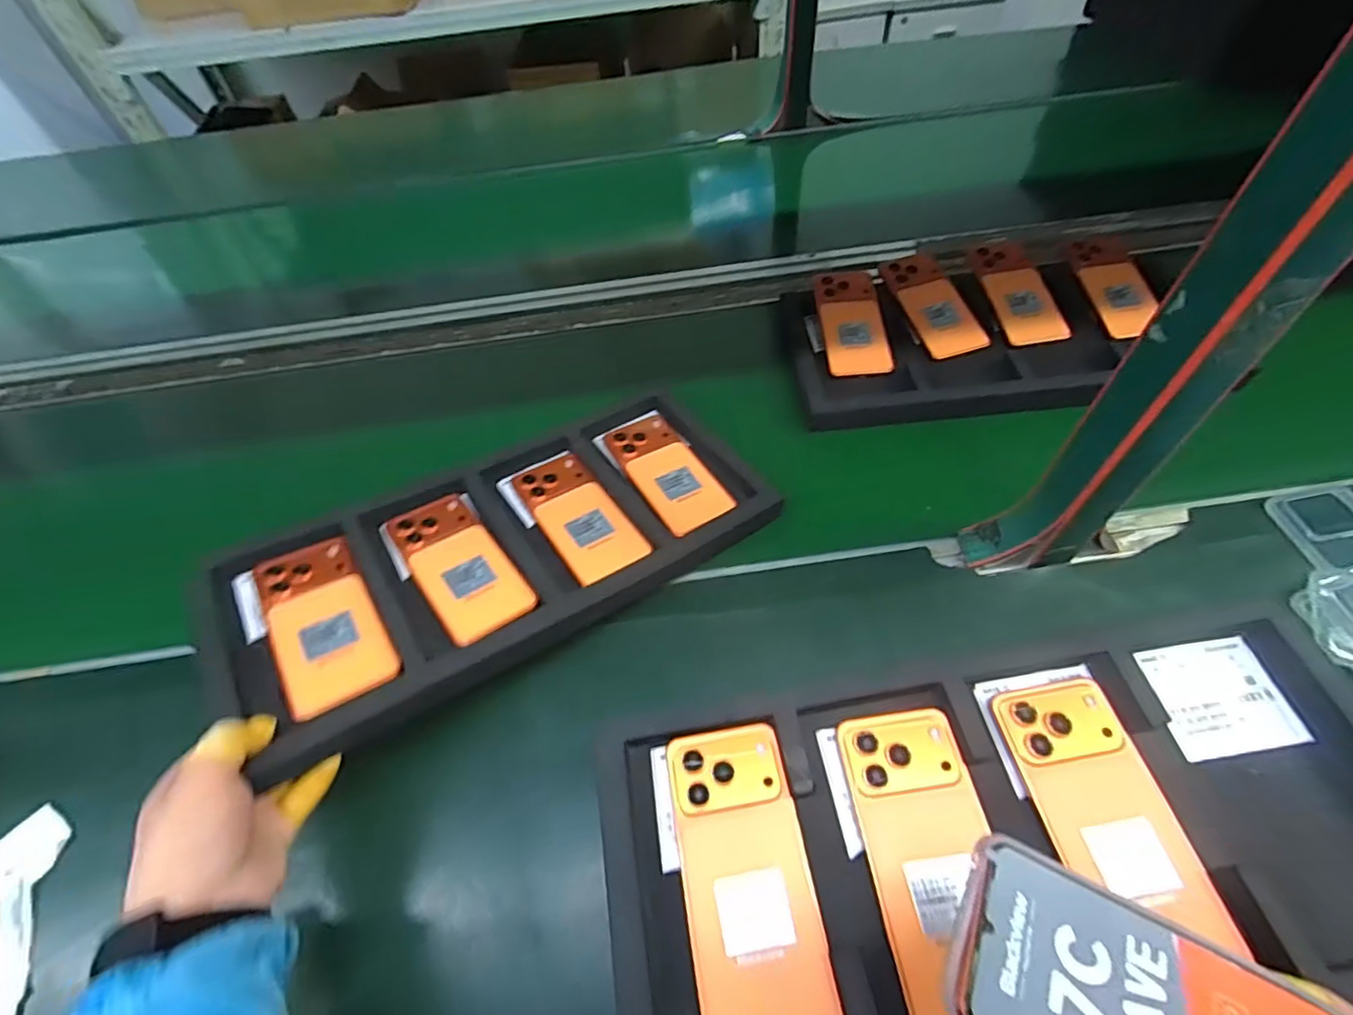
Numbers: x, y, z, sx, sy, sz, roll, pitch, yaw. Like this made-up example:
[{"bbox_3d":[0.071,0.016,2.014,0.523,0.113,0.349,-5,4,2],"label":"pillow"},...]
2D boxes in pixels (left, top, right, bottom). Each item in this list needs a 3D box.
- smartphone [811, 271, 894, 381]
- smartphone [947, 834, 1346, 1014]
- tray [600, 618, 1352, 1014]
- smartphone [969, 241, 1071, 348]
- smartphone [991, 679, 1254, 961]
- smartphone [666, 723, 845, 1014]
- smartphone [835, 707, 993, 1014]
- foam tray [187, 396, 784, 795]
[{"bbox_3d":[0.216,-0.232,0.730,0.075,0.008,0.170,-3,63,2],"label":"smartphone"},{"bbox_3d":[0.201,0.216,0.251,0.159,0.011,0.077,26,59,10],"label":"smartphone"},{"bbox_3d":[0.200,0.202,0.352,0.477,0.026,0.216,-8,53,-1],"label":"tray"},{"bbox_3d":[0.430,-0.274,0.742,0.085,0.012,0.167,-9,66,-8],"label":"smartphone"},{"bbox_3d":[0.262,0.180,0.361,0.076,0.011,0.145,-9,53,-2],"label":"smartphone"},{"bbox_3d":[0.042,0.218,0.354,0.075,0.009,0.160,-9,53,-2],"label":"smartphone"},{"bbox_3d":[0.153,0.205,0.352,0.074,0.010,0.159,-7,53,-1],"label":"smartphone"},{"bbox_3d":[-0.153,0.027,0.550,0.469,0.030,0.240,-28,54,-28],"label":"foam tray"}]

